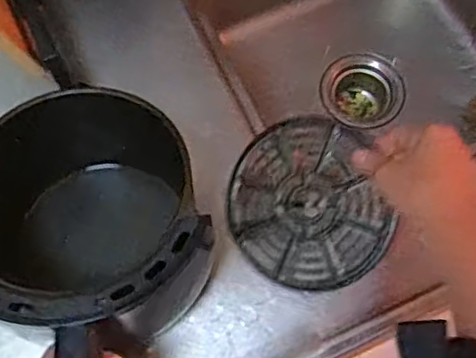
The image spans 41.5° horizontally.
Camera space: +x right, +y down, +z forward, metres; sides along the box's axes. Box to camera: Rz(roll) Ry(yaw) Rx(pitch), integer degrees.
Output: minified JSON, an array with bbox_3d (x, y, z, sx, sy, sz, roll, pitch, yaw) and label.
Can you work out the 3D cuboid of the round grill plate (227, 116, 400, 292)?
[{"bbox_3d":[0.055,0.022,0.526,0.127,0.008,0.139,0,89,21],"label":"round grill plate"}]

